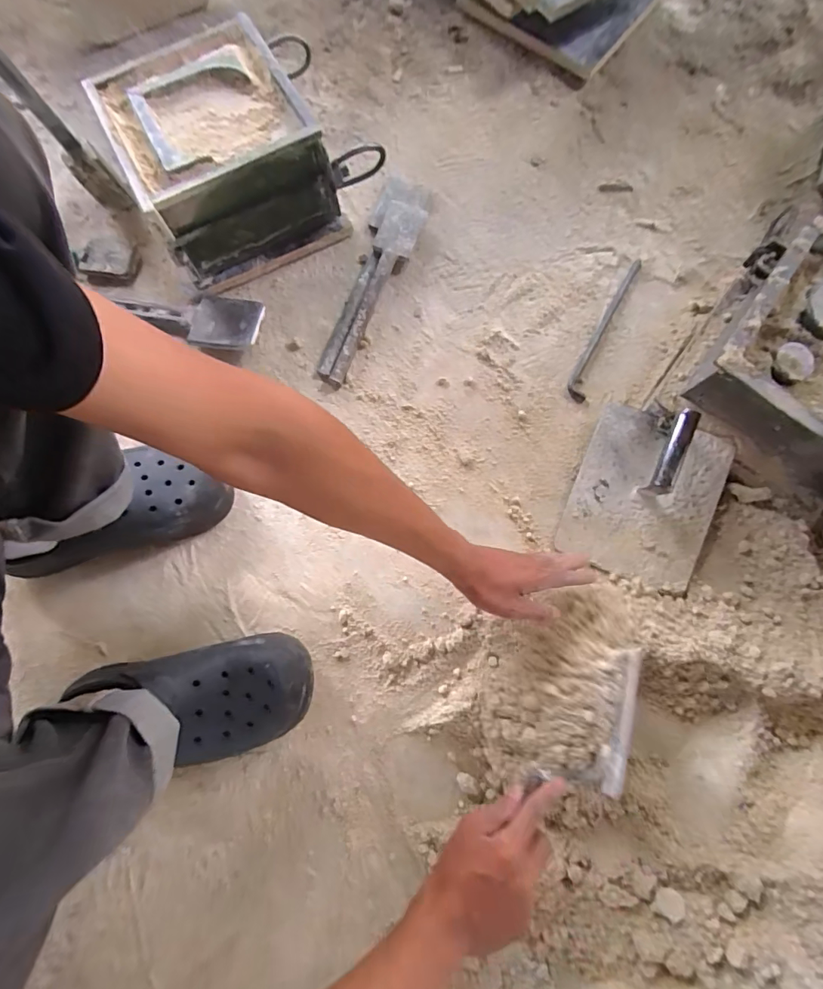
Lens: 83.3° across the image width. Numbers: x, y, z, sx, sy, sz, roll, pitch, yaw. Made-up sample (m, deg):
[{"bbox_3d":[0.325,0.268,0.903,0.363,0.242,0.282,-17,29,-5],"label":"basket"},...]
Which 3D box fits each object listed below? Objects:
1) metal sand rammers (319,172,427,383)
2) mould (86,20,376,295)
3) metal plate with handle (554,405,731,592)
[{"bbox_3d":[-0.049,-0.294,0.634,0.067,0.024,0.315,17,81,6],"label":"metal sand rammers"},{"bbox_3d":[-0.228,-0.442,0.605,0.241,0.136,0.247,-28,81,-7],"label":"mould"},{"bbox_3d":[0.289,-0.002,0.554,0.162,0.080,0.203,23,79,3],"label":"metal plate with handle"}]

